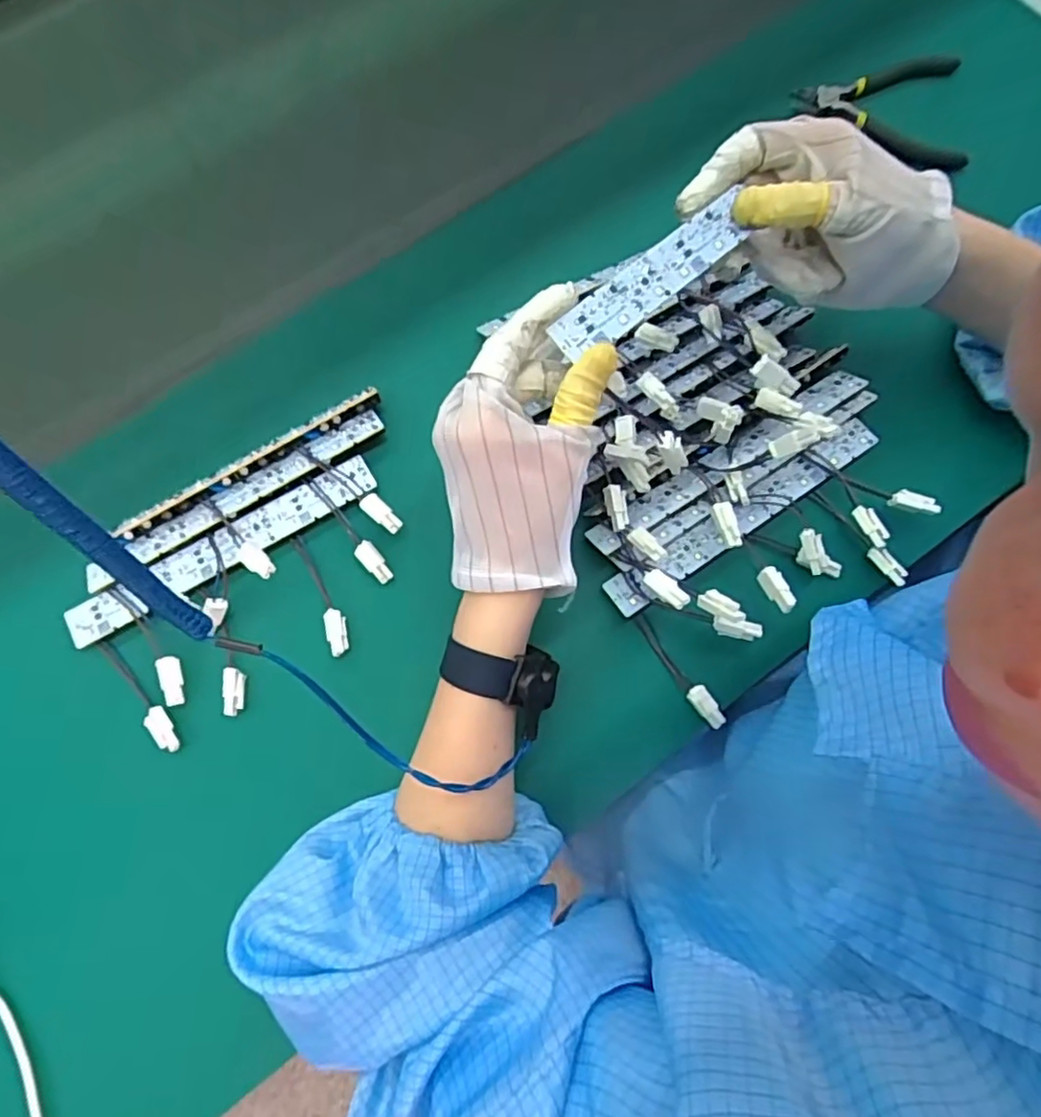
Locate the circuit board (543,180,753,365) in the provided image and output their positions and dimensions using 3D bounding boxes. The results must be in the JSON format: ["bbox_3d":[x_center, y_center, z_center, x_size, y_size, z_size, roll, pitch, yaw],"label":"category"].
[{"bbox_3d":[0.063,-0.133,0.306,0.115,0.004,0.024,-40,92,-11],"label":"circuit board"}]

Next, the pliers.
[{"bbox_3d":[0.257,-0.326,0.465,0.116,0.013,0.092,5,75,2],"label":"pliers"}]

